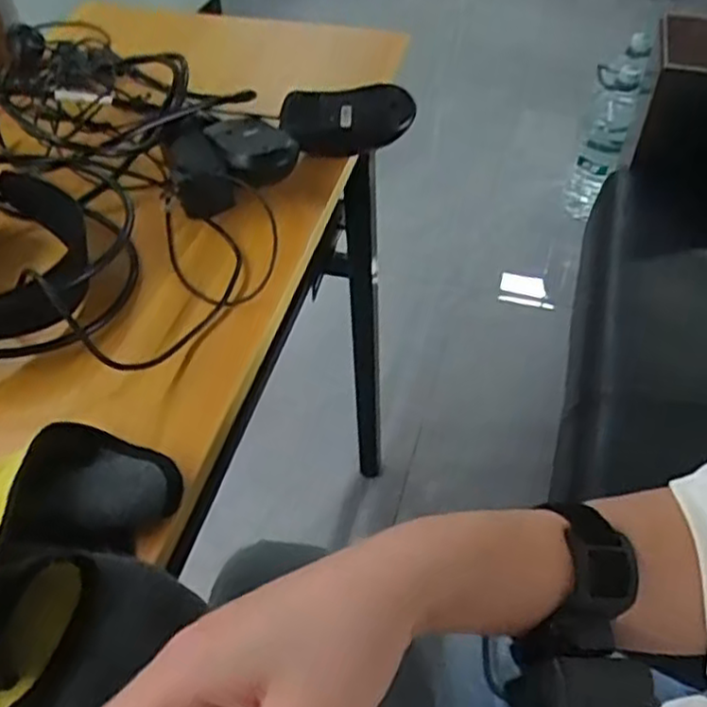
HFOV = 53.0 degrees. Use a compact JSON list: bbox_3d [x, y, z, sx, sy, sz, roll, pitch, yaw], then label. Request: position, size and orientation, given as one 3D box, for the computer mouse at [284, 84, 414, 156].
[{"bbox_3d":[-0.007,-0.203,0.613,0.110,0.040,0.055,-9,48,-7],"label":"computer mouse"}]

